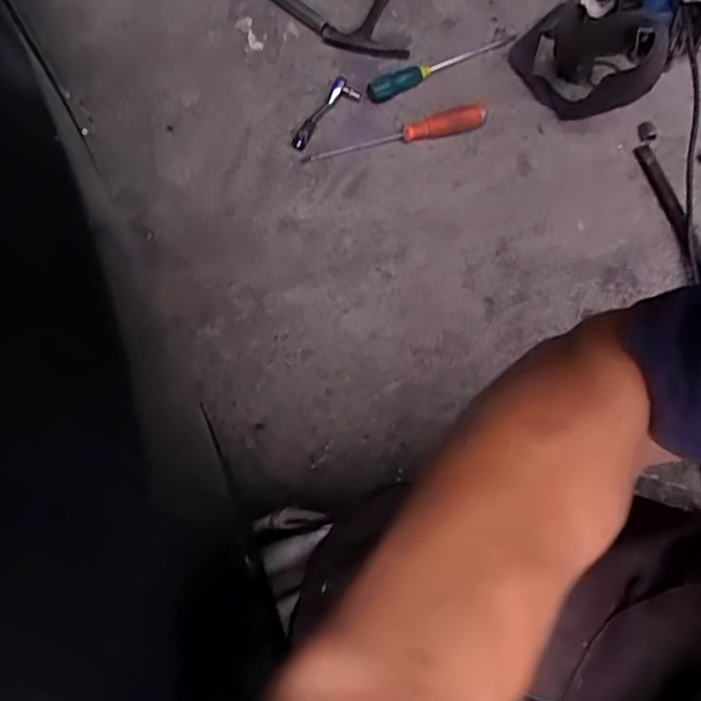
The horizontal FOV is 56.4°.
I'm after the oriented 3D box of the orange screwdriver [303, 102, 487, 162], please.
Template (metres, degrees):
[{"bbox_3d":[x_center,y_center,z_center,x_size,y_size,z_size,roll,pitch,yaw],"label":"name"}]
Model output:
[{"bbox_3d":[0.061,-0.293,0.883,0.250,0.028,0.031,-14,70,-2],"label":"orange screwdriver"}]

